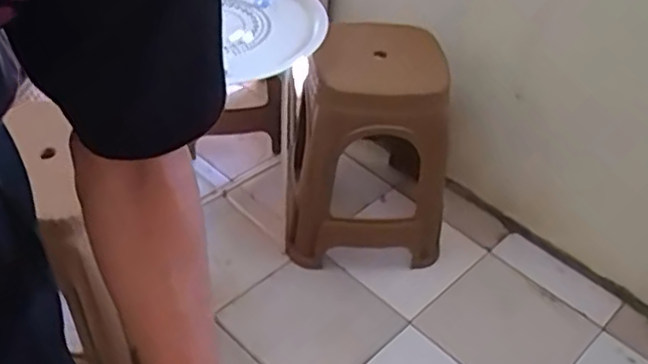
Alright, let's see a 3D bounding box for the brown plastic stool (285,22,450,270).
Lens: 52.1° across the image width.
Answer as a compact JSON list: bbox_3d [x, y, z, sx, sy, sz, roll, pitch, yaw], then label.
[{"bbox_3d":[0.102,-0.073,1.457,0.326,0.469,0.301,4,42,-1],"label":"brown plastic stool"}]

